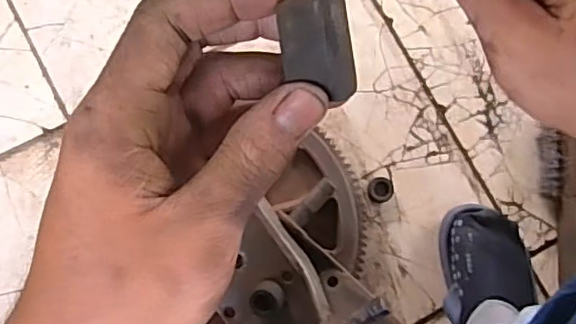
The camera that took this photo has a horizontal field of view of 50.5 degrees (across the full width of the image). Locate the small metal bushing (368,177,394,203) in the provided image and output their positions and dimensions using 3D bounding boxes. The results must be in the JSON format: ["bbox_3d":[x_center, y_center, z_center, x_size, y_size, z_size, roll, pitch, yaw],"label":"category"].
[{"bbox_3d":[0.113,0.035,0.752,0.032,0.017,0.032,-3,80,-4],"label":"small metal bushing"}]

